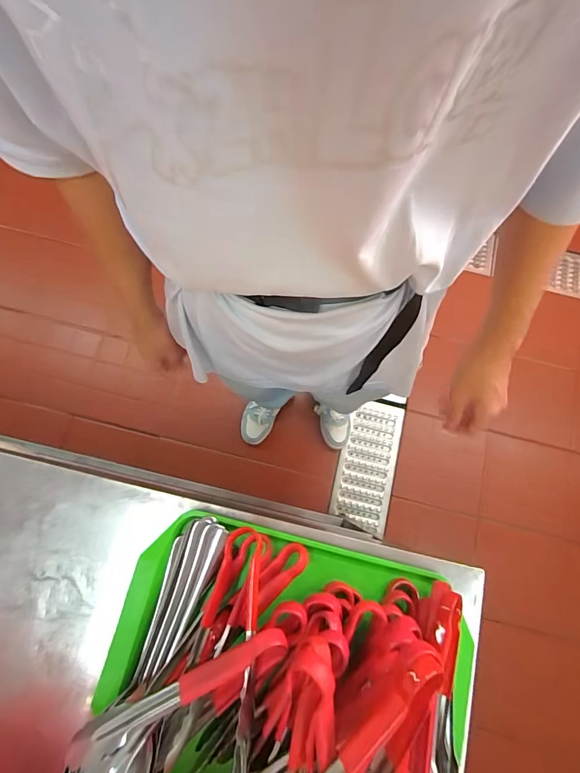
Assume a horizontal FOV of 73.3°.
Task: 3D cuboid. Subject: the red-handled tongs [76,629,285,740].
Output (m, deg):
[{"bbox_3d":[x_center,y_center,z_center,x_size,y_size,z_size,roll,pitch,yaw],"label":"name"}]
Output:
[{"bbox_3d":[-0.110,0.306,0.395,0.226,0.042,0.024,-24,80,-8],"label":"red-handled tongs"}]

